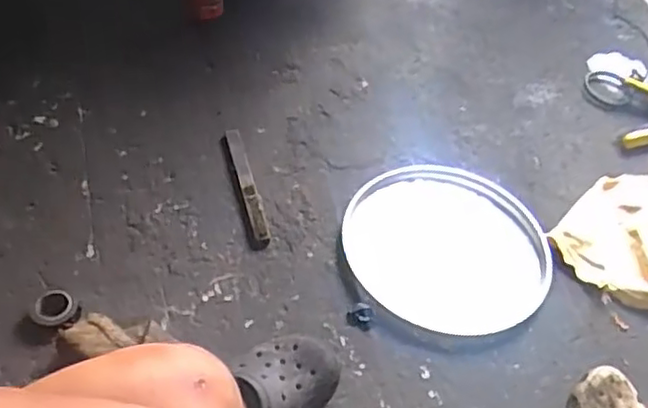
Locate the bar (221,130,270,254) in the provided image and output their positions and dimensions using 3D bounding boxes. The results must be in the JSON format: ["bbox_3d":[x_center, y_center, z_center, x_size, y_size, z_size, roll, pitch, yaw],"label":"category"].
[{"bbox_3d":[-0.125,-0.032,1.052,0.032,0.020,0.248,-10,51,-15],"label":"bar"}]

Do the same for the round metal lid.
[{"bbox_3d":[0.193,0.058,1.025,0.305,0.025,0.310,3,49,-4],"label":"round metal lid"}]

